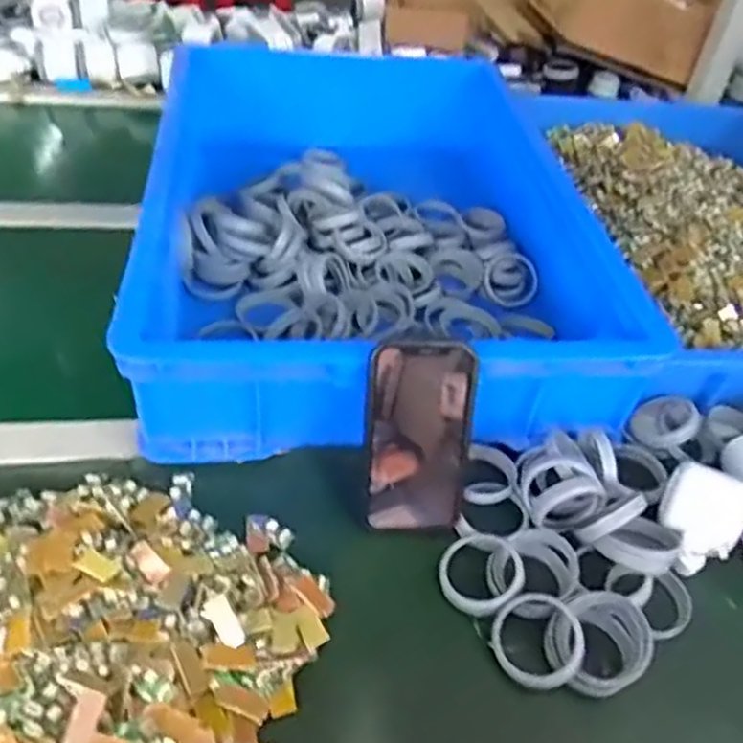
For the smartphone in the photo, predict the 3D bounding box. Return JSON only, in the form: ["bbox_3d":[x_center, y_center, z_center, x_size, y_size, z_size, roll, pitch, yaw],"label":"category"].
[{"bbox_3d":[0.035,0.047,0.505,0.076,0.140,0.007,-1,18,-6],"label":"smartphone"}]

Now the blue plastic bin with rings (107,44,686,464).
[{"bbox_3d":[-0.014,-0.159,0.749,0.394,0.151,0.571,-1,44,-9],"label":"blue plastic bin with rings"}]

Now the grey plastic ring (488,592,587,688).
[{"bbox_3d":[0.108,0.175,0.465,0.056,0.011,0.058,-2,74,5],"label":"grey plastic ring"}]

